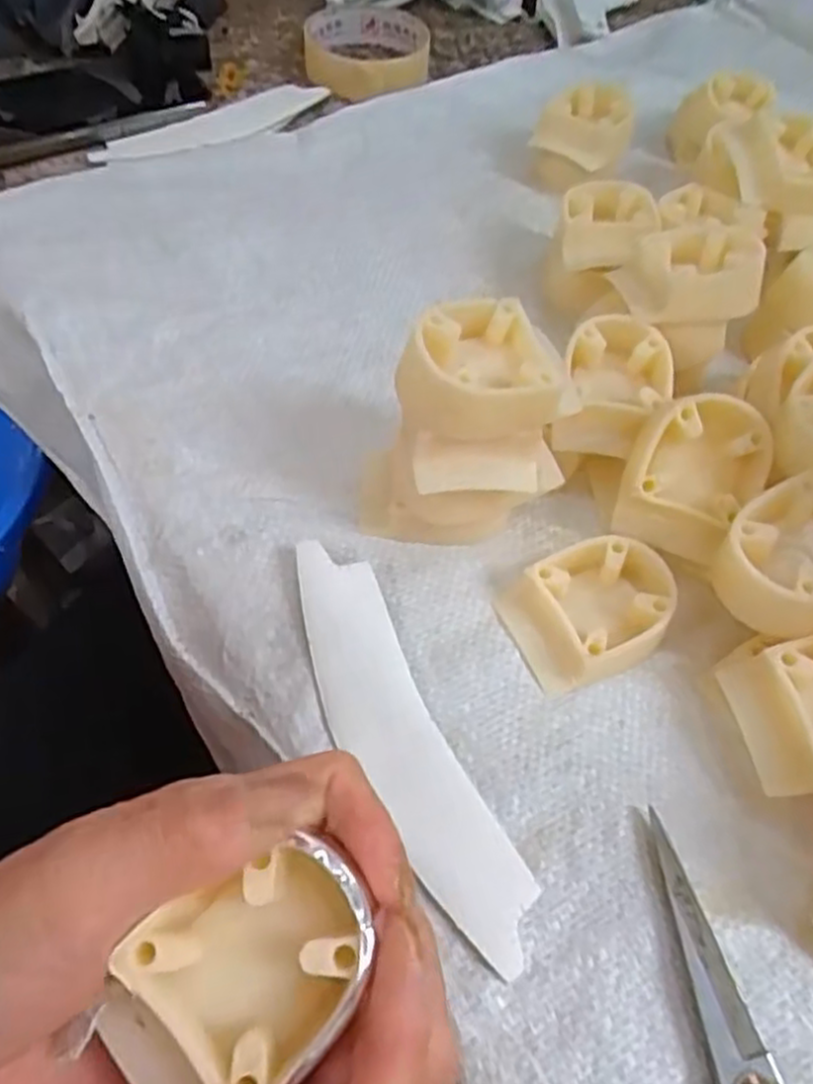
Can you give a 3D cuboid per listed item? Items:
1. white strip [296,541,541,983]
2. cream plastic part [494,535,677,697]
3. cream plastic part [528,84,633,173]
[{"bbox_3d":[-0.004,0.066,0.256,0.035,0.006,0.153,-20,62,-19],"label":"white strip"},{"bbox_3d":[0.070,0.026,0.280,0.058,0.023,0.046,-15,59,-13],"label":"cream plastic part"},{"bbox_3d":[0.108,-0.254,0.453,0.054,0.032,0.076,17,57,7],"label":"cream plastic part"}]

